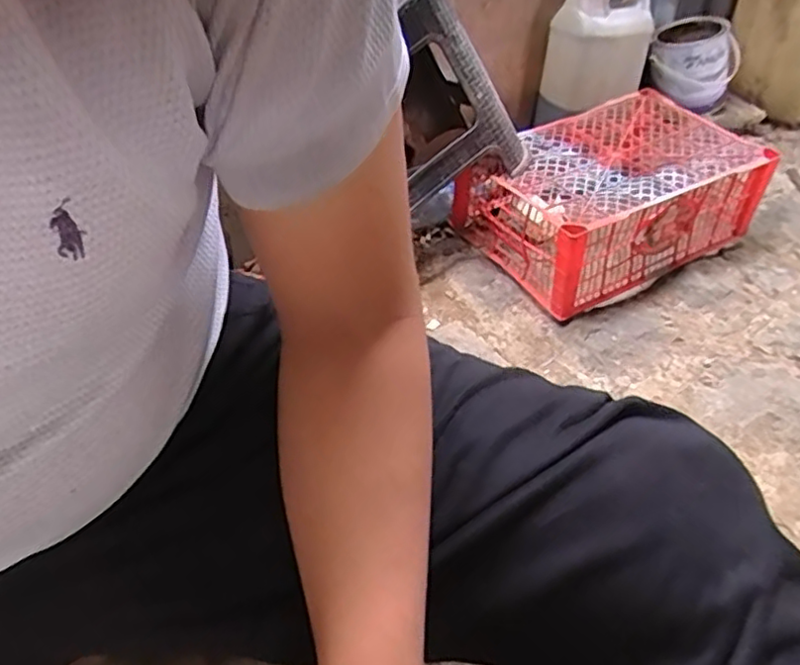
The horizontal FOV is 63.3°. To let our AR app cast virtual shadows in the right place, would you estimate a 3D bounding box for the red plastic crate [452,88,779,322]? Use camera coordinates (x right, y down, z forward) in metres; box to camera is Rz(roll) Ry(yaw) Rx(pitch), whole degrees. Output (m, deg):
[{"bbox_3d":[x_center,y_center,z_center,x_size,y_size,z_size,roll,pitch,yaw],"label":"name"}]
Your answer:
[{"bbox_3d":[0.318,-0.209,1.019,0.359,0.174,0.286,-23,50,-20],"label":"red plastic crate"}]

